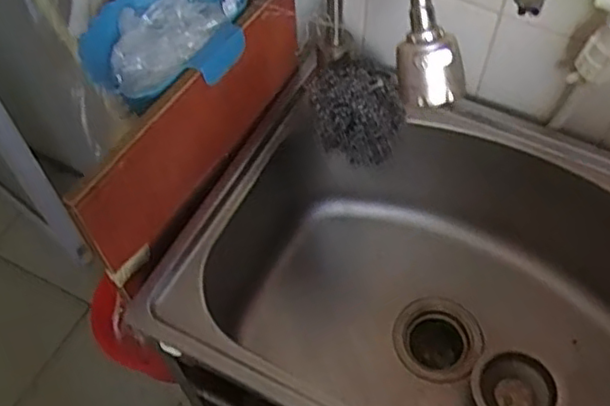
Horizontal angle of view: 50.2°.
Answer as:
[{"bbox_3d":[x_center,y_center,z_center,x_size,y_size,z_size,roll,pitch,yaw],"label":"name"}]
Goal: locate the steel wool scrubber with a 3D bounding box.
[{"bbox_3d":[0.058,-0.101,0.689,0.092,0.083,0.087,-1,57,1],"label":"steel wool scrubber"}]

